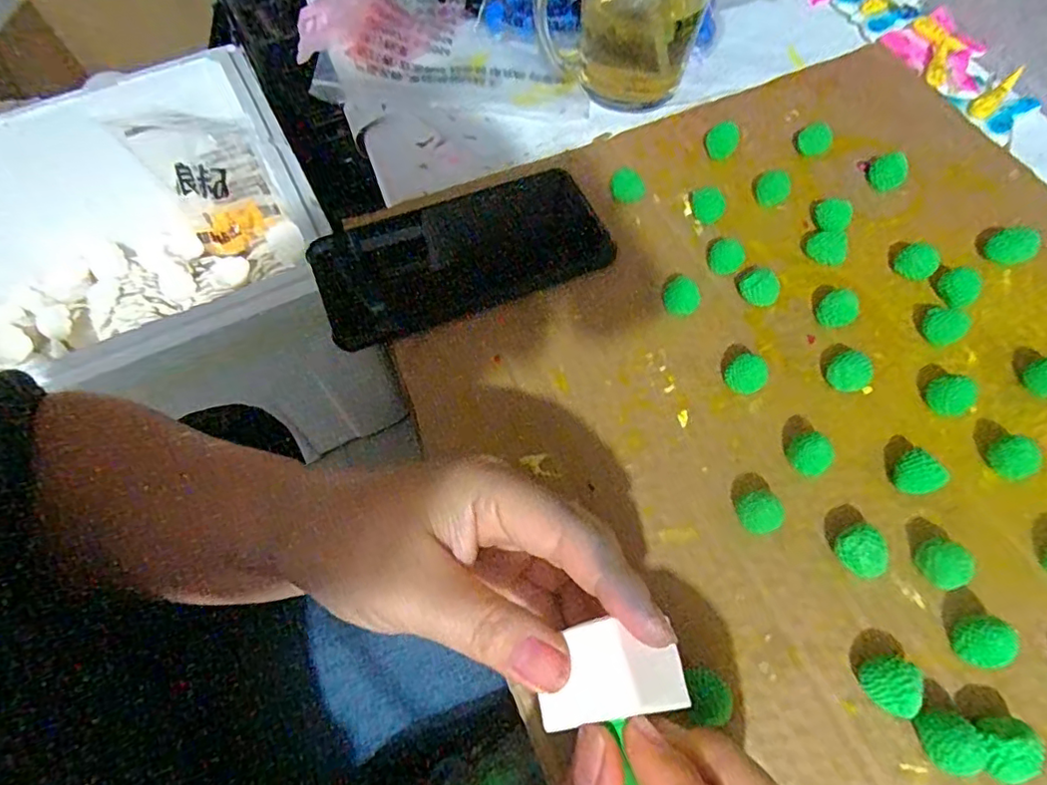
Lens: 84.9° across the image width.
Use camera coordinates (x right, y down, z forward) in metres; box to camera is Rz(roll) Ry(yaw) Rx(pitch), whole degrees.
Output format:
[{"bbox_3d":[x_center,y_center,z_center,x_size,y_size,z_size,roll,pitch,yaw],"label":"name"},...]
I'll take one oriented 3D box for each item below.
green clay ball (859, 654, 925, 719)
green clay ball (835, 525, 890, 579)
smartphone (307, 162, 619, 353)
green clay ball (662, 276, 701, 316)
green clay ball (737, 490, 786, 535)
[{"bbox_3d":[0.138,0.112,0.218,0.017,0.020,0.020,4,62,4],"label":"green clay ball"},{"bbox_3d":[0.141,0.068,0.241,0.018,0.020,0.019,-1,62,1],"label":"green clay ball"},{"bbox_3d":[-0.033,-0.078,0.325,0.162,0.007,0.072,-21,80,-12],"label":"smartphone"},{"bbox_3d":[0.087,-0.052,0.313,0.020,0.014,0.019,-1,62,1],"label":"green clay ball"},{"bbox_3d":[0.102,0.054,0.250,0.015,0.020,0.017,-27,65,-12],"label":"green clay ball"}]

